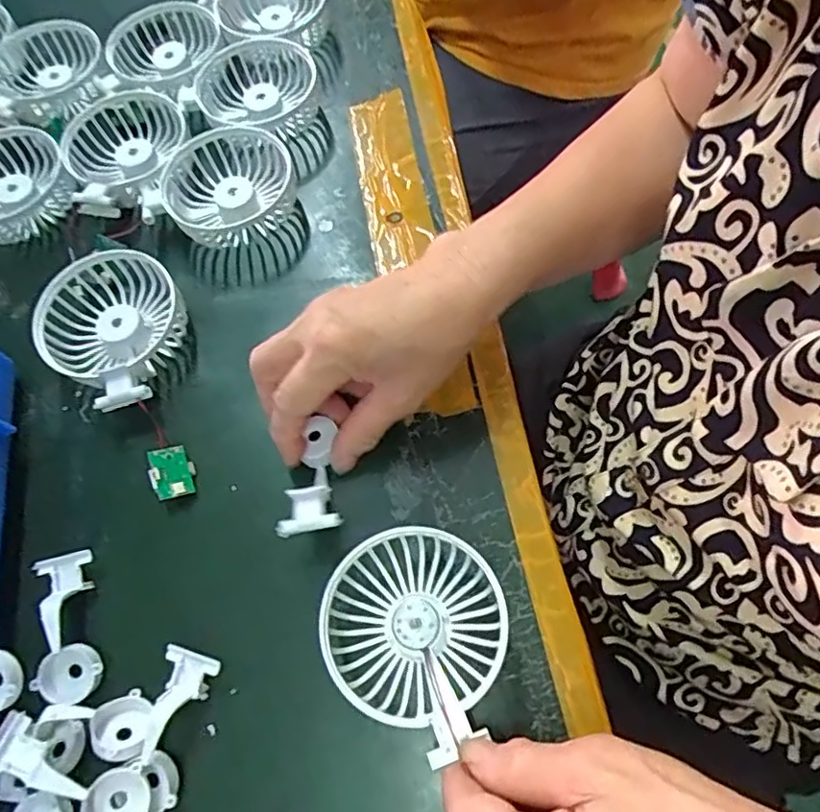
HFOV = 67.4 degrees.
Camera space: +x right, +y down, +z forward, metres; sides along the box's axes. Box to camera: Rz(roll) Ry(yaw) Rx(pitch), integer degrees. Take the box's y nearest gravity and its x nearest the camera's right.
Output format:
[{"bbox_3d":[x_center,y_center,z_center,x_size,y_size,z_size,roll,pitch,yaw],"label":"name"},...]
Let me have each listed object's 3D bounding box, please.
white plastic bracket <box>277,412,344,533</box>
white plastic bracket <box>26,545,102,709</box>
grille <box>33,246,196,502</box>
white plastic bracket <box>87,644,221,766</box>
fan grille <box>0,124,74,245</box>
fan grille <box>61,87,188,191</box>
[{"bbox_3d":[-0.053,0.040,0.343,0.032,0.028,0.068,-2,45,2],"label":"white plastic bracket"},{"bbox_3d":[-0.180,0.113,0.318,0.033,0.017,0.073,-15,65,1],"label":"white plastic bracket"},{"bbox_3d":[-0.168,-0.028,0.380,0.099,0.039,0.154,-43,69,-13],"label":"grille"},{"bbox_3d":[-0.126,0.146,0.305,0.032,0.017,0.062,36,76,20],"label":"white plastic bracket"},{"bbox_3d":[-0.283,-0.155,0.432,0.081,0.034,0.080,-39,67,-9],"label":"fan grille"},{"bbox_3d":[-0.207,-0.188,0.447,0.086,0.033,0.086,20,71,15],"label":"fan grille"}]

